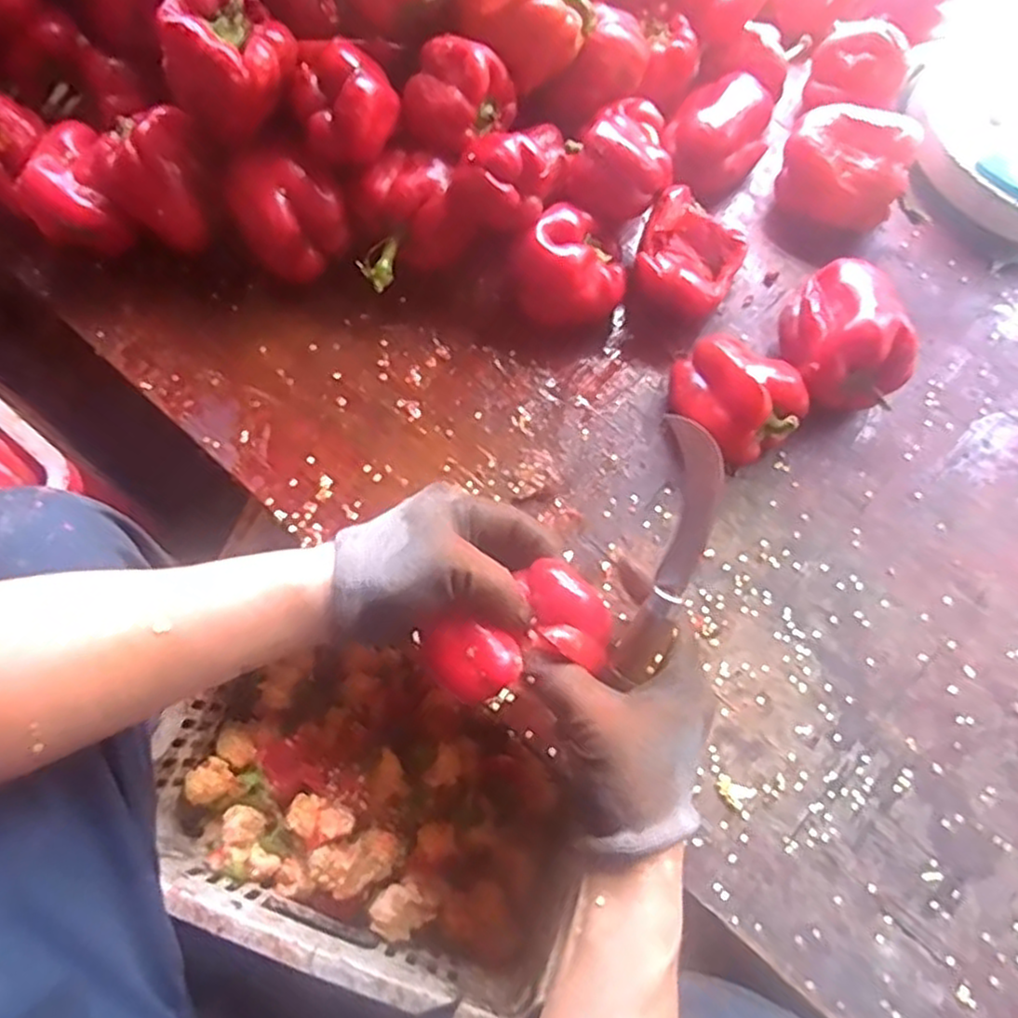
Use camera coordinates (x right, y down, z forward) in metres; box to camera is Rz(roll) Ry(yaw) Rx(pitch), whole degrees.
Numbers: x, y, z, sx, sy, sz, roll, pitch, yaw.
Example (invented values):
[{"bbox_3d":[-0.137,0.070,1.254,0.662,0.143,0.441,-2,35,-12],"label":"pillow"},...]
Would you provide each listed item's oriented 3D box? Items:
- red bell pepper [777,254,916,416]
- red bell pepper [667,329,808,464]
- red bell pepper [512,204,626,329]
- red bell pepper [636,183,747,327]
[{"bbox_3d":[0.238,-0.121,0.532,0.072,0.081,0.101,-17,71,-8],"label":"red bell pepper"},{"bbox_3d":[0.157,-0.077,0.523,0.074,0.072,0.092,-40,76,-15],"label":"red bell pepper"},{"bbox_3d":[0.045,-0.177,0.556,0.085,0.071,0.077,12,70,2],"label":"red bell pepper"},{"bbox_3d":[0.133,-0.186,0.560,0.088,0.061,0.086,25,73,6],"label":"red bell pepper"}]

